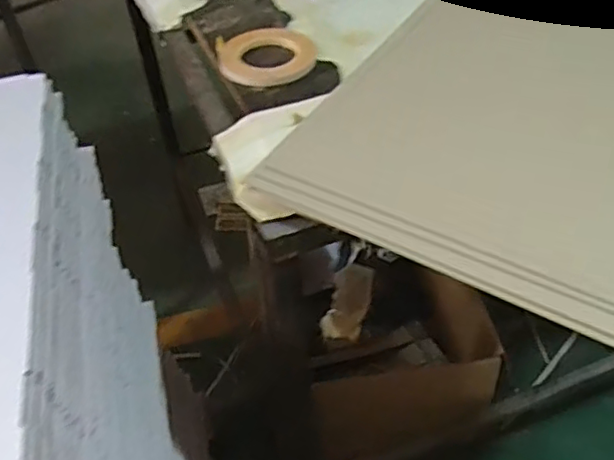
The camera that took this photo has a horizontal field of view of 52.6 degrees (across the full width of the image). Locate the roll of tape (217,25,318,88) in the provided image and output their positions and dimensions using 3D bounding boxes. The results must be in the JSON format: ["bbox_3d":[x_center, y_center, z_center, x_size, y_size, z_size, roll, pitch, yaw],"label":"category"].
[{"bbox_3d":[-0.059,-0.235,0.820,0.124,0.018,0.140,-19,48,-15],"label":"roll of tape"}]

